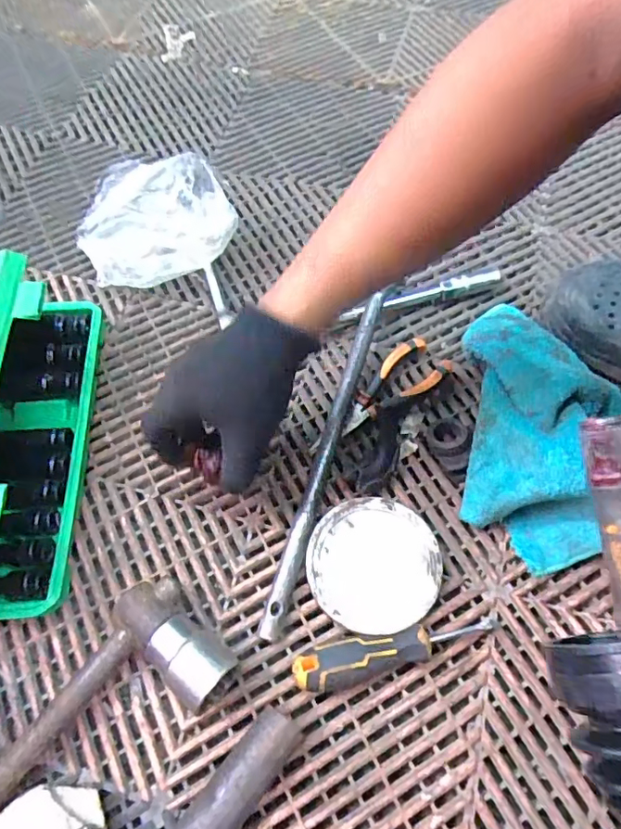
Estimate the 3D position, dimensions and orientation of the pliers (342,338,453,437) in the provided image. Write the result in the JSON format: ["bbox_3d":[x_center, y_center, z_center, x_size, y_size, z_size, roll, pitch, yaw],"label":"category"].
[{"bbox_3d":[0.072,-0.022,0.491,0.118,0.023,0.051,-37,68,-16],"label":"pliers"}]

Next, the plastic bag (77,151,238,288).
[{"bbox_3d":[-0.163,-0.203,0.549,0.154,0.090,0.118,-14,64,-6],"label":"plastic bag"}]

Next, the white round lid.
[{"bbox_3d":[0.050,0.118,0.420,0.101,0.018,0.100,3,63,2],"label":"white round lid"}]

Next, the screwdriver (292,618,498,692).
[{"bbox_3d":[0.063,0.166,0.382,0.149,0.034,0.027,-14,64,-6],"label":"screwdriver"}]

